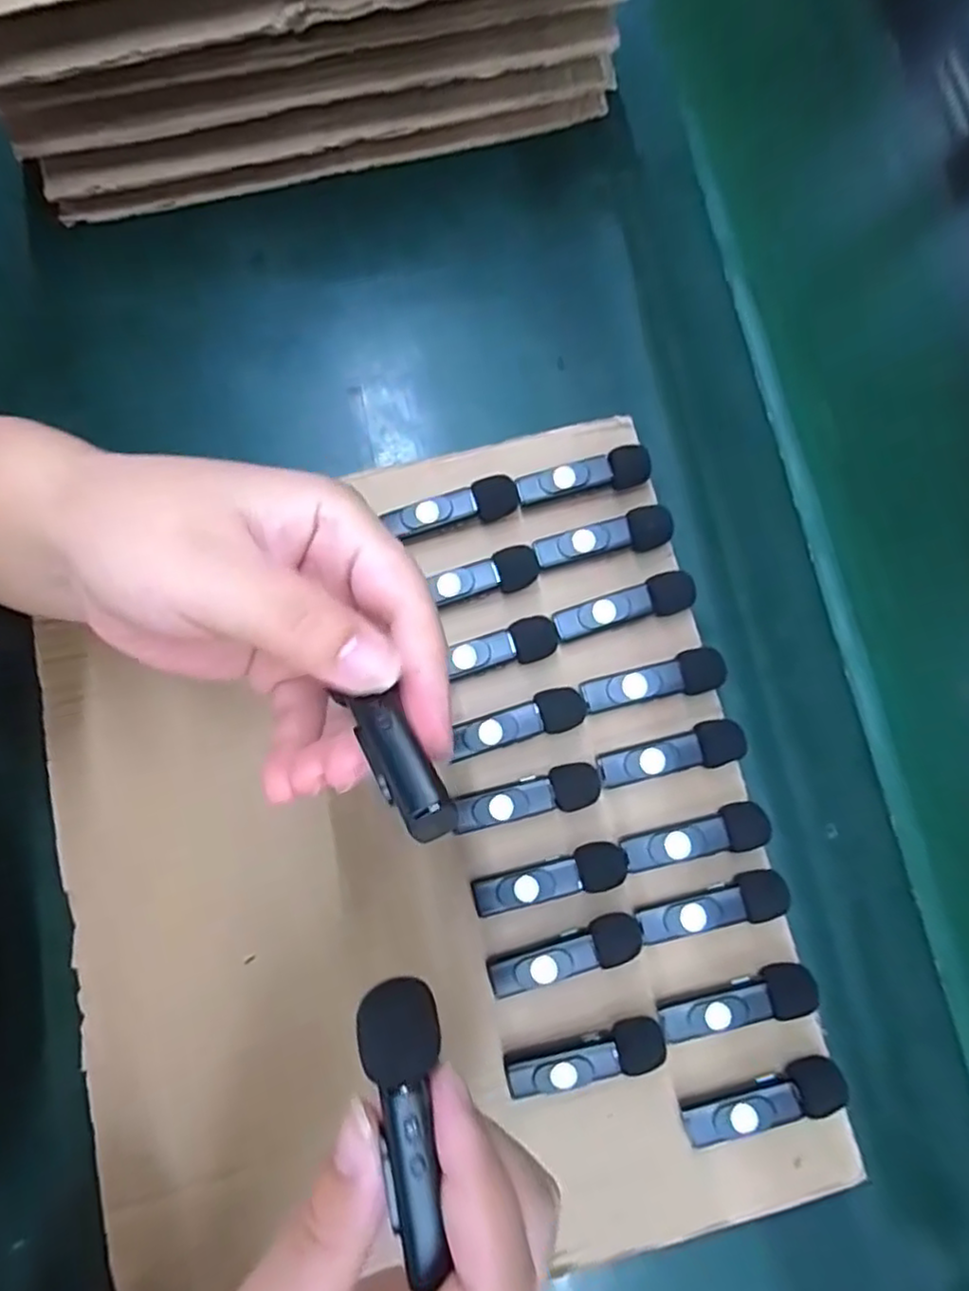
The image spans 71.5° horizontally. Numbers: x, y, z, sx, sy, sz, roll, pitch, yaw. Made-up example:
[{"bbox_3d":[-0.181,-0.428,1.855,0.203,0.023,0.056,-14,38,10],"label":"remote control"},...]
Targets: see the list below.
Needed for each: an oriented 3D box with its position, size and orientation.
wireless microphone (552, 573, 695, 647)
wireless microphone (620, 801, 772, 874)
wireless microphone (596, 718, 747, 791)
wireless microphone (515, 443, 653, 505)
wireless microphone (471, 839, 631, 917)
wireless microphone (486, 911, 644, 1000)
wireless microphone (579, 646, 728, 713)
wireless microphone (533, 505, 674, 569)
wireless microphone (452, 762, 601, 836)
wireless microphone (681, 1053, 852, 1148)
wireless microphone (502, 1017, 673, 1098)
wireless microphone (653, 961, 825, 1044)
[{"bbox_3d":[0.064,-0.017,0.308,0.066,0.014,0.017,-16,79,-5],"label":"wireless microphone"},{"bbox_3d":[0.090,0.083,0.290,0.062,0.017,0.018,-14,78,-4],"label":"wireless microphone"},{"bbox_3d":[0.082,0.049,0.297,0.063,0.018,0.019,-16,79,-5],"label":"wireless microphone"},{"bbox_3d":[0.047,-0.080,0.319,0.064,0.016,0.018,-12,78,-4],"label":"wireless microphone"},{"bbox_3d":[0.028,0.099,0.286,0.066,0.016,0.018,-12,78,-4],"label":"wireless microphone"},{"bbox_3d":[0.034,0.129,0.279,0.064,0.016,0.019,-19,79,-5],"label":"wireless microphone"},{"bbox_3d":[0.076,0.018,0.303,0.063,0.019,0.018,-16,79,-5],"label":"wireless microphone"},{"bbox_3d":[0.055,-0.048,0.314,0.064,0.014,0.018,-16,79,-5],"label":"wireless microphone"},{"bbox_3d":[0.019,0.067,0.292,0.063,0.017,0.019,-17,79,-5],"label":"wireless microphone"},{"bbox_3d":[0.112,0.183,0.270,0.064,0.017,0.017,-17,79,-5],"label":"wireless microphone"},{"bbox_3d":[0.041,0.166,0.272,0.064,0.016,0.018,-12,78,-4],"label":"wireless microphone"},{"bbox_3d":[0.103,0.147,0.277,0.064,0.018,0.018,-13,78,-4],"label":"wireless microphone"}]

